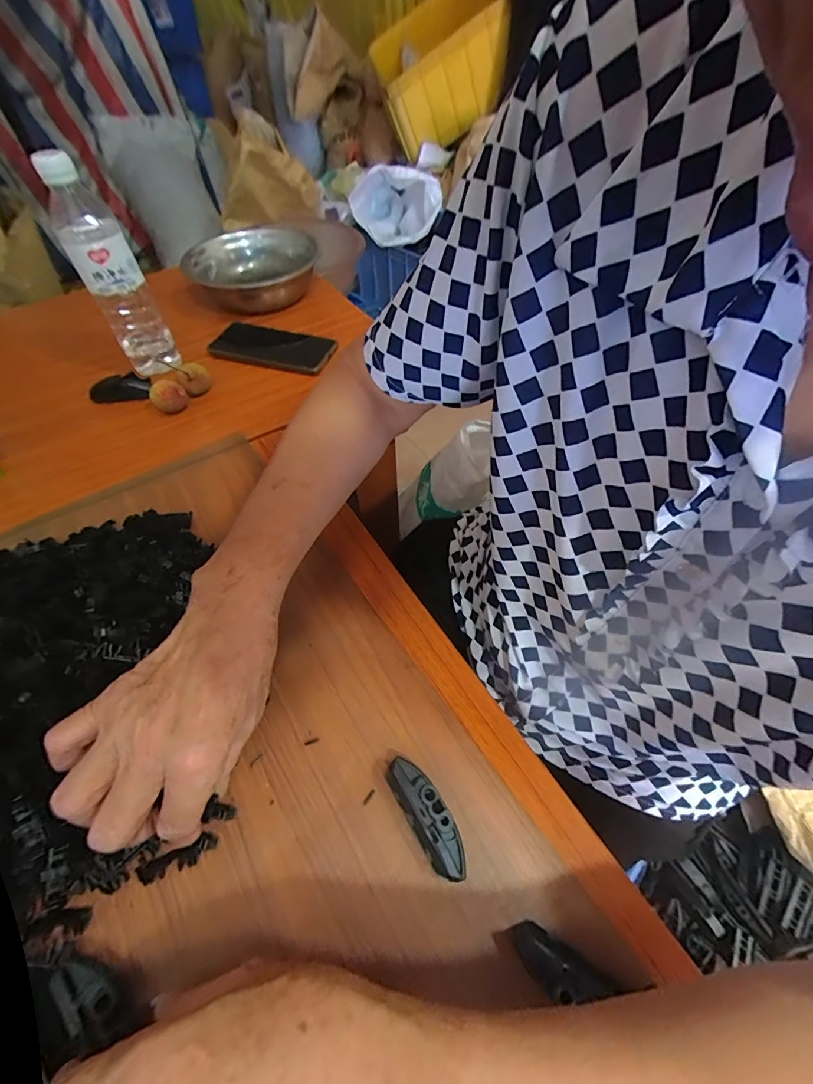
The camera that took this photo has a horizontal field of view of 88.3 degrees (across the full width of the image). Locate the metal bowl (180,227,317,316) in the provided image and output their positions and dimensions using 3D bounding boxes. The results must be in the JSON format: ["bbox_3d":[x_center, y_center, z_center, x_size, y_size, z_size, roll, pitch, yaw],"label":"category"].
[{"bbox_3d":[-0.231,-0.422,0.650,0.177,0.054,0.184,-2,52,2],"label":"metal bowl"}]

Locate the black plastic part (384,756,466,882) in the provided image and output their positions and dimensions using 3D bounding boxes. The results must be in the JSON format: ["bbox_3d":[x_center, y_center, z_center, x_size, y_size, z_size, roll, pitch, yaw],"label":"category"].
[{"bbox_3d":[0.013,0.167,0.257,0.023,0.024,0.070,-27,59,-19],"label":"black plastic part"}]

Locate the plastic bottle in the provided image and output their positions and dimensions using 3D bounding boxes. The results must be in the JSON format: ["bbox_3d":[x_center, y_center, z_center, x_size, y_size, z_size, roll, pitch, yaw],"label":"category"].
[{"bbox_3d":[-0.323,-0.291,0.462,0.056,0.208,0.064,-25,55,-15],"label":"plastic bottle"}]

